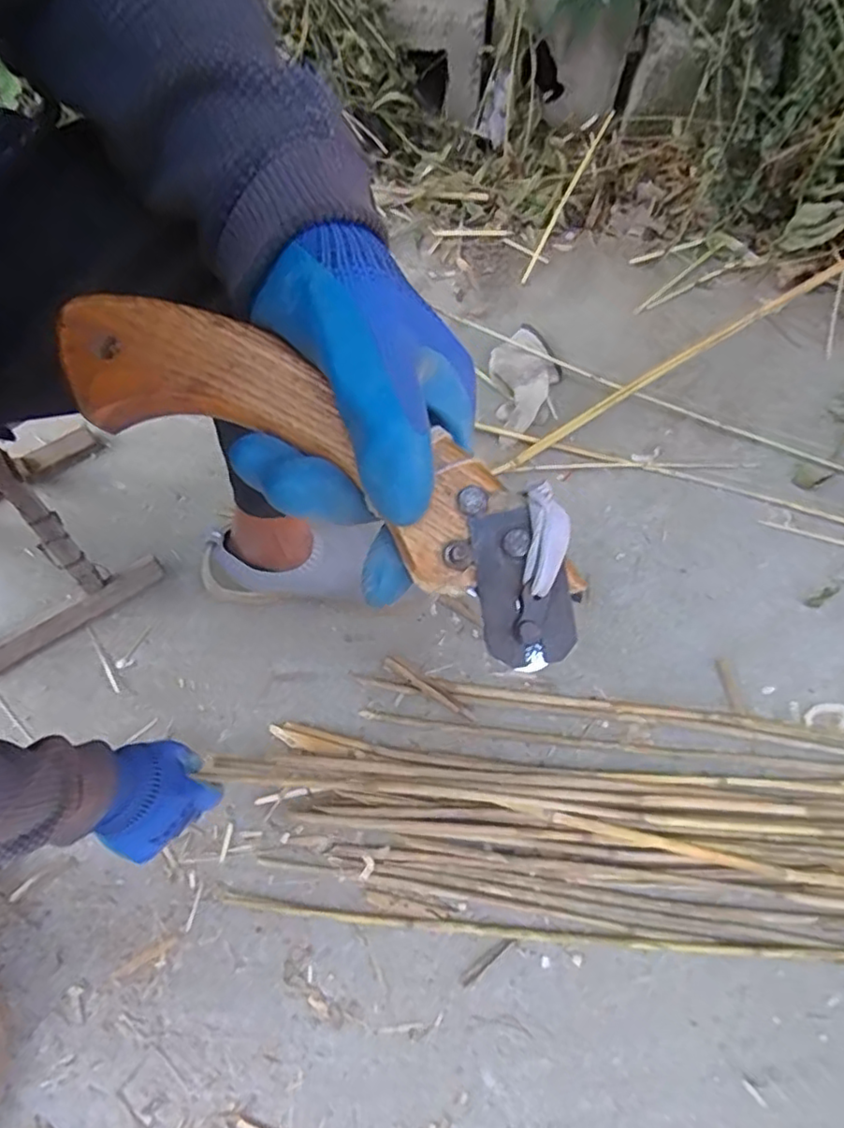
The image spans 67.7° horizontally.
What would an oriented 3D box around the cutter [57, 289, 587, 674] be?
[{"bbox_3d":[-0.038,-0.038,0.229,0.216,0.029,0.054,32,73,6],"label":"cutter"}]

